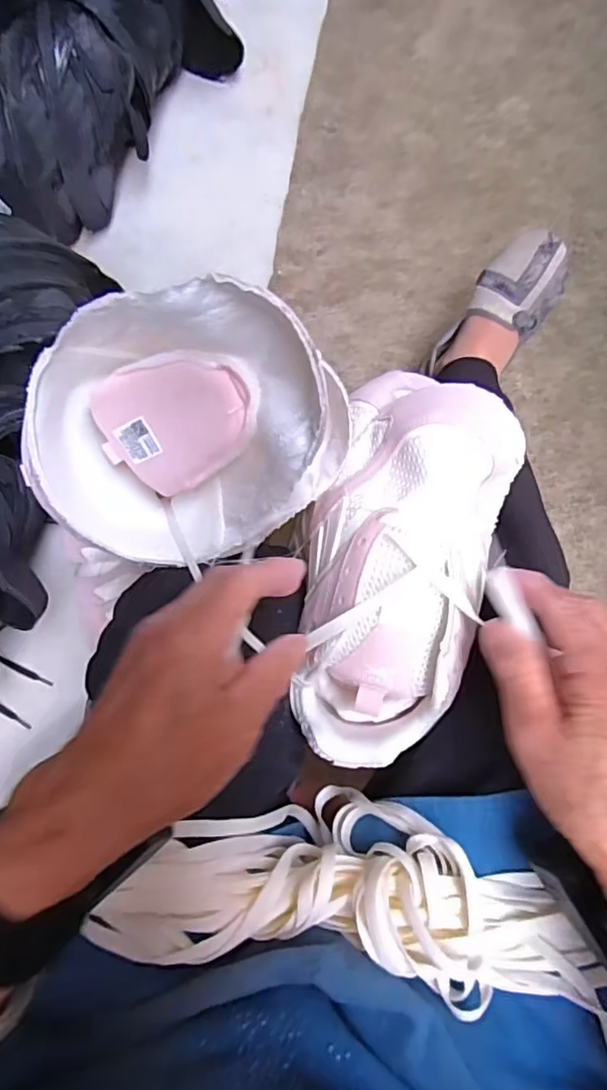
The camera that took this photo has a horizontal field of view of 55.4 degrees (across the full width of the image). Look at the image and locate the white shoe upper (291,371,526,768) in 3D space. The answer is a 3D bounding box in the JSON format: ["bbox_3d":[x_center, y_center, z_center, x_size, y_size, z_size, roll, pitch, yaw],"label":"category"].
[{"bbox_3d":[0.056,0.016,0.341,0.105,0.066,0.227,14,94,3],"label":"white shoe upper"}]

